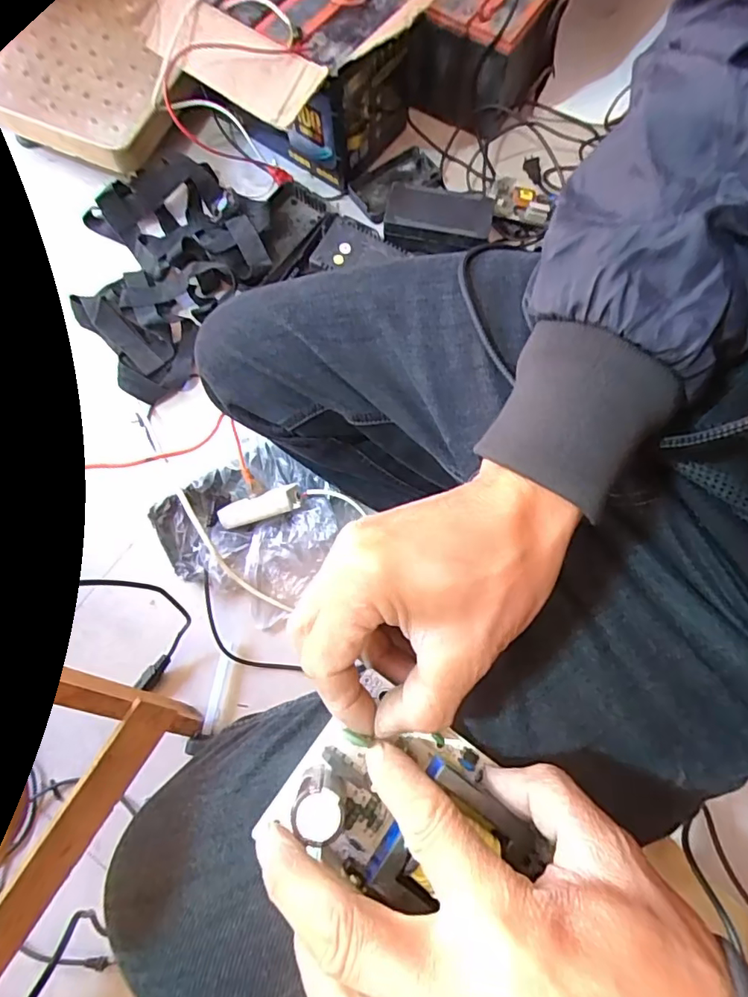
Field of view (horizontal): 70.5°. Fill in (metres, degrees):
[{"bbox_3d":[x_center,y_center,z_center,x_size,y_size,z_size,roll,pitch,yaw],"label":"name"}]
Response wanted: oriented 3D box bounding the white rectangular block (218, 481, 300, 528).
[{"bbox_3d":[-0.159,0.012,0.732,0.124,0.025,0.039,-16,74,20],"label":"white rectangular block"}]

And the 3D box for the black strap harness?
[{"bbox_3d":[-0.356,-0.383,0.861,0.324,0.065,0.390,34,77,9],"label":"black strap harness"}]

